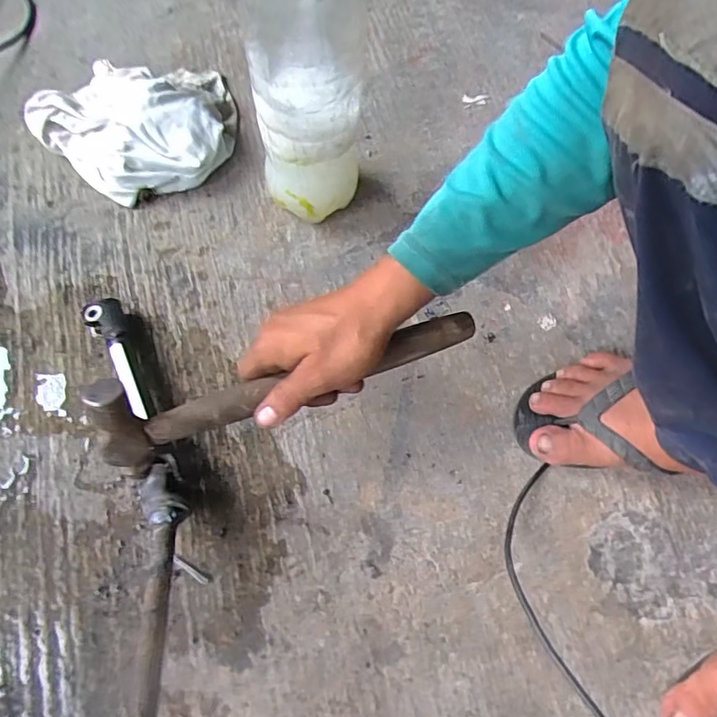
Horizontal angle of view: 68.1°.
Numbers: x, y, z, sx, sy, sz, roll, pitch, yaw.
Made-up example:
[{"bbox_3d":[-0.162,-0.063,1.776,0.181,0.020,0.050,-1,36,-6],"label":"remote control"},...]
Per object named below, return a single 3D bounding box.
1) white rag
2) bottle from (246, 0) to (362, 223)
[{"bbox_3d":[-0.247,-0.260,0.570,0.218,0.061,0.182,-10,68,-7],"label":"white rag"},{"bbox_3d":[-0.042,-0.228,0.442,0.087,0.291,0.078,-3,67,-4],"label":"bottle"}]

